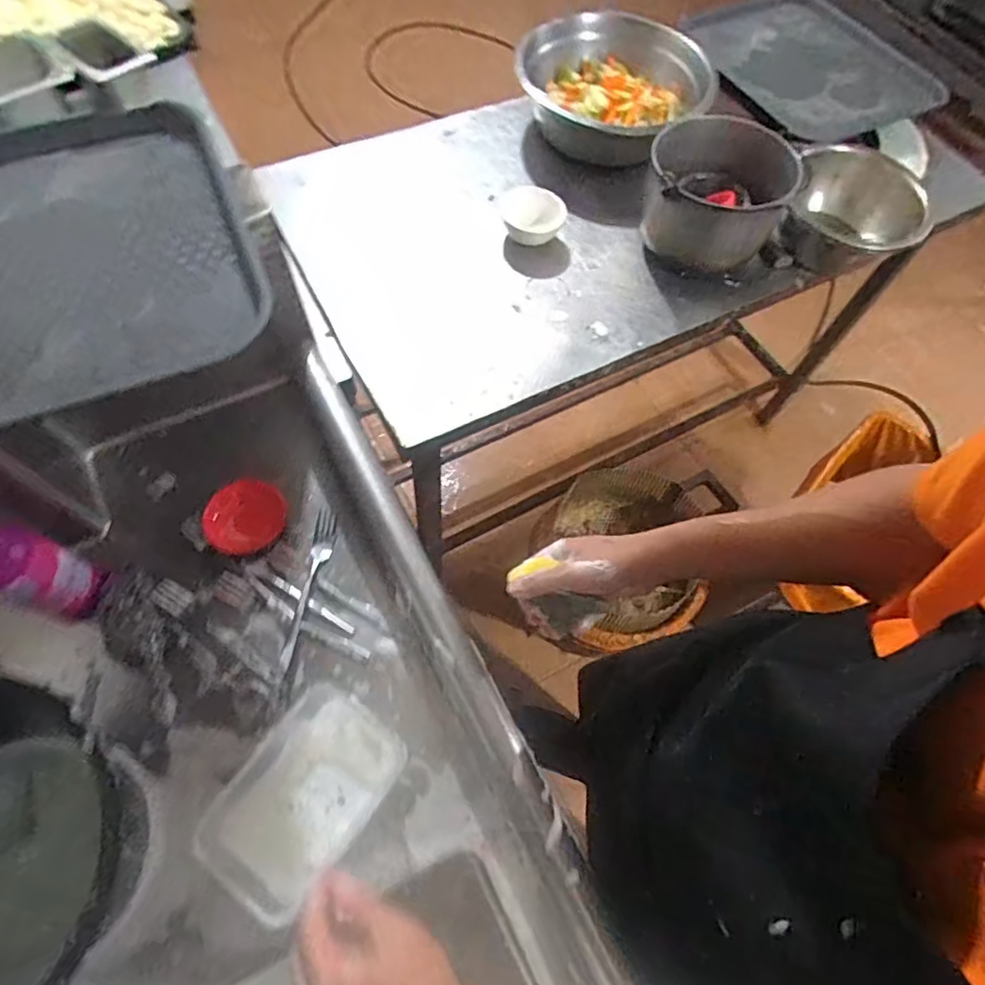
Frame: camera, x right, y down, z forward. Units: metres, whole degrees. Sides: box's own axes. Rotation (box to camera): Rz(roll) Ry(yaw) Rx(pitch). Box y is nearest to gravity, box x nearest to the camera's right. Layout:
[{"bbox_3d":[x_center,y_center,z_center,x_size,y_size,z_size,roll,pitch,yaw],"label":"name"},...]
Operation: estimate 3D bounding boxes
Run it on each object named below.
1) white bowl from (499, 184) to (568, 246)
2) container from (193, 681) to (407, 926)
[{"bbox_3d":[0.061,-0.429,0.928,0.093,0.050,0.097,2,63,-3],"label":"white bowl"},{"bbox_3d":[-0.173,0.277,0.553,0.127,0.059,0.173,33,65,12],"label":"container"}]

